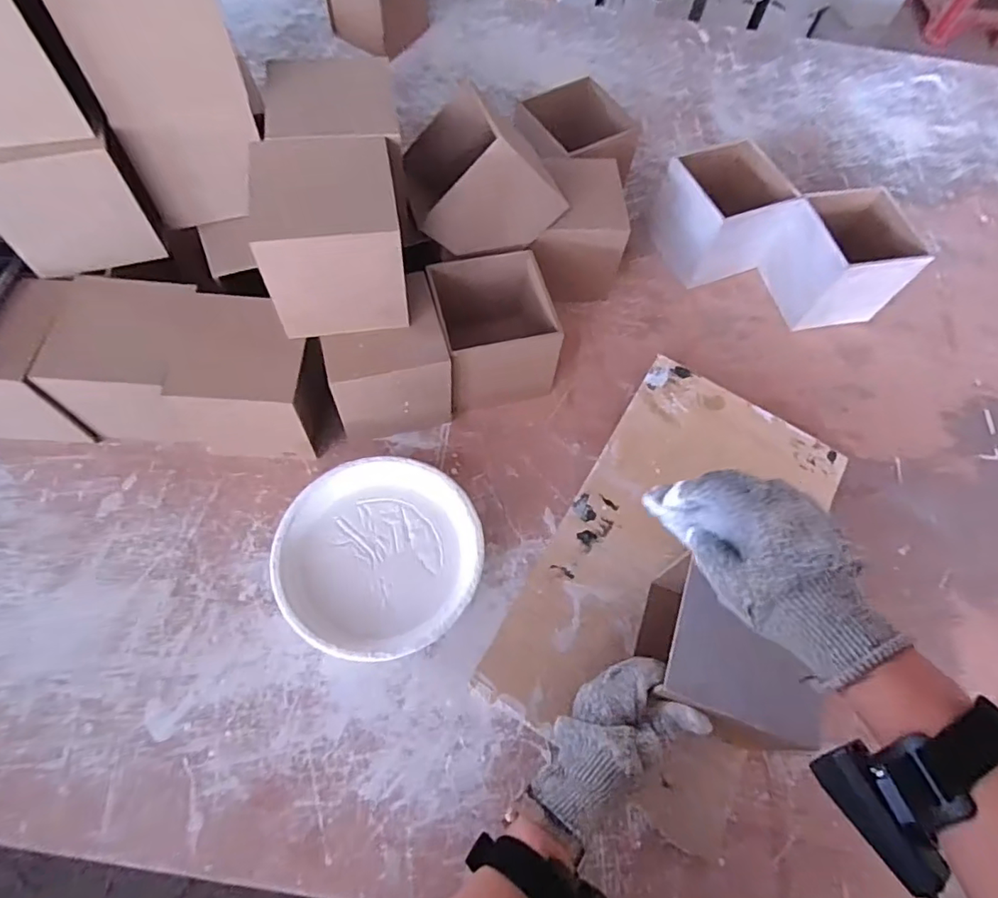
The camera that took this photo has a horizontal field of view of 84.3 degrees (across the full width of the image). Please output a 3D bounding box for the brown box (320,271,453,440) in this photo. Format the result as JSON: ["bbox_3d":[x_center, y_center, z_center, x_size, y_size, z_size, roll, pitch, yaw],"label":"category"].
[{"bbox_3d":[-0.113,-0.089,0.555,0.109,0.122,0.116,-12,63,-10],"label":"brown box"}]

